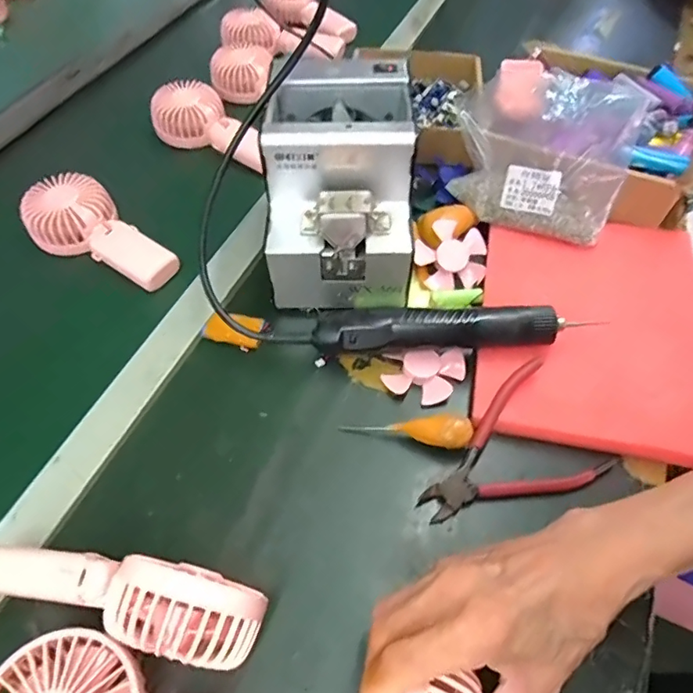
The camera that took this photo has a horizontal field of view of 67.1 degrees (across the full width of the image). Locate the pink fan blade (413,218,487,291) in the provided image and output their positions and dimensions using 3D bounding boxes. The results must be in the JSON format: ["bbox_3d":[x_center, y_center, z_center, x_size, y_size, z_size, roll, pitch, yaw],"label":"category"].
[{"bbox_3d":[0.105,-0.089,0.514,0.070,0.011,0.072,0,84,-4],"label":"pink fan blade"}]

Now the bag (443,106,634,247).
[{"bbox_3d":[0.184,-0.171,0.534,0.172,0.063,0.088,23,60,16],"label":"bag"}]

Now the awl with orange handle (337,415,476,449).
[{"bbox_3d":[0.048,0.066,0.417,0.101,0.017,0.021,-1,54,24],"label":"awl with orange handle"}]

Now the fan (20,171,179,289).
[{"bbox_3d":[-0.253,-0.114,0.531,0.169,0.043,0.083,35,64,22],"label":"fan"}]

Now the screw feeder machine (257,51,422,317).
[{"bbox_3d":[-0.006,-0.145,0.486,0.124,0.155,0.173,-1,56,1],"label":"screw feeder machine"}]

